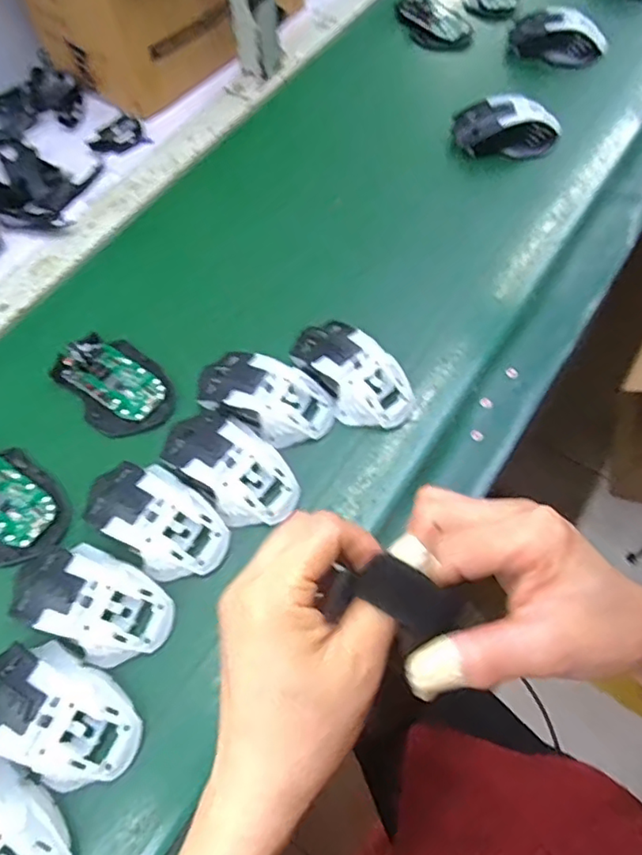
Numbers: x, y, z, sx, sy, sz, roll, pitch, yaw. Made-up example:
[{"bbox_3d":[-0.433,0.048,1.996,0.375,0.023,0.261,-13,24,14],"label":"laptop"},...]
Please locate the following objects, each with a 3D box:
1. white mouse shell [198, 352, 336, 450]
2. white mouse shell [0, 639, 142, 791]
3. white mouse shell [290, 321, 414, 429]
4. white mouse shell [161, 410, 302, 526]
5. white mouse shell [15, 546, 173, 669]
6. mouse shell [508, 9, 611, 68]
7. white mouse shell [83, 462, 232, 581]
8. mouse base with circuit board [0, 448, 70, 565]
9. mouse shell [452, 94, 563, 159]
[{"bbox_3d":[-0.046,-0.027,0.474,0.113,0.033,0.060,27,67,16],"label":"white mouse shell"},{"bbox_3d":[-0.171,0.182,0.371,0.110,0.039,0.066,24,66,15],"label":"white mouse shell"},{"bbox_3d":[0.026,-0.049,0.482,0.064,0.037,0.115,-35,66,-15],"label":"white mouse shell"},{"bbox_3d":[-0.072,0.027,0.447,0.117,0.032,0.064,38,70,20],"label":"white mouse shell"},{"bbox_3d":[-0.159,0.119,0.402,0.110,0.034,0.064,24,66,15],"label":"white mouse shell"},{"bbox_3d":[0.287,-0.473,0.702,0.115,0.038,0.059,23,66,14],"label":"mouse shell"},{"bbox_3d":[-0.122,0.066,0.427,0.110,0.031,0.062,33,69,18],"label":"white mouse shell"},{"bbox_3d":[-0.246,0.057,0.447,0.072,0.028,0.111,-42,68,-17],"label":"mouse base with circuit board"},{"bbox_3d":[0.202,-0.326,0.628,0.116,0.036,0.058,11,63,8],"label":"mouse shell"}]

